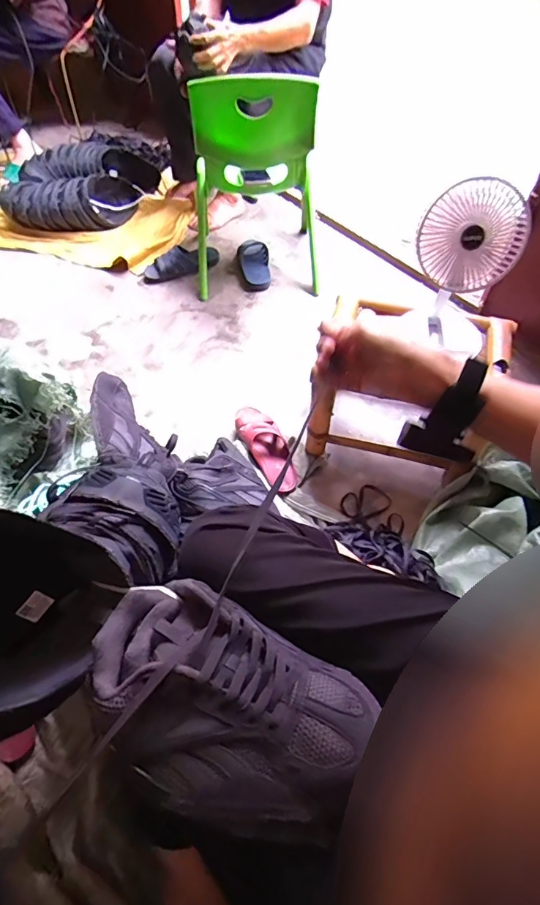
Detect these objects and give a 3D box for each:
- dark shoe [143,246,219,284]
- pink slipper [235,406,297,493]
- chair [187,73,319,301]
[{"bbox_3d":[-0.277,-0.588,1.395,0.243,0.071,0.068,-10,56,-7],"label":"dark shoe"},{"bbox_3d":[-0.009,-0.016,1.000,0.086,0.057,0.232,-19,58,-13],"label":"pink slipper"},{"bbox_3d":[-0.041,-0.757,1.241,0.362,0.509,0.322,-4,56,-3],"label":"chair"}]

